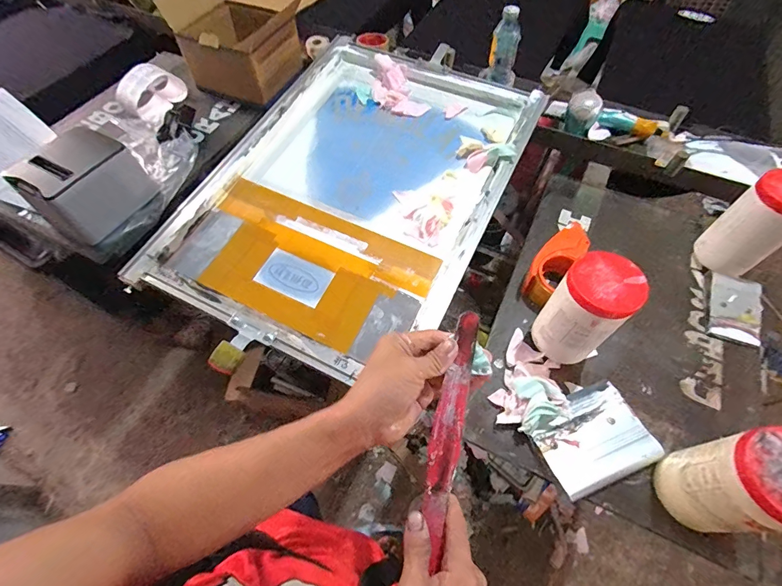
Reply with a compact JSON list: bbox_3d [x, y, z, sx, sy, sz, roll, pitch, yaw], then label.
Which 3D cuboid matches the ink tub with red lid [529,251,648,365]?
[{"bbox_3d":[0.279,0.027,0.566,0.100,0.160,0.100,41,69,20],"label":"ink tub with red lid"}]

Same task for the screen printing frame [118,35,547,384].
[{"bbox_3d":[-0.064,-0.221,0.778,0.533,0.052,0.730,24,62,13],"label":"screen printing frame"}]

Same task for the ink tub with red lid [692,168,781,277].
[{"bbox_3d":[0.609,-0.112,0.656,0.083,0.173,0.096,-37,66,-20],"label":"ink tub with red lid"}]

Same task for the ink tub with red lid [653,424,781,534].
[{"bbox_3d":[0.402,0.220,0.456,0.090,0.165,0.095,-15,60,-9],"label":"ink tub with red lid"}]

